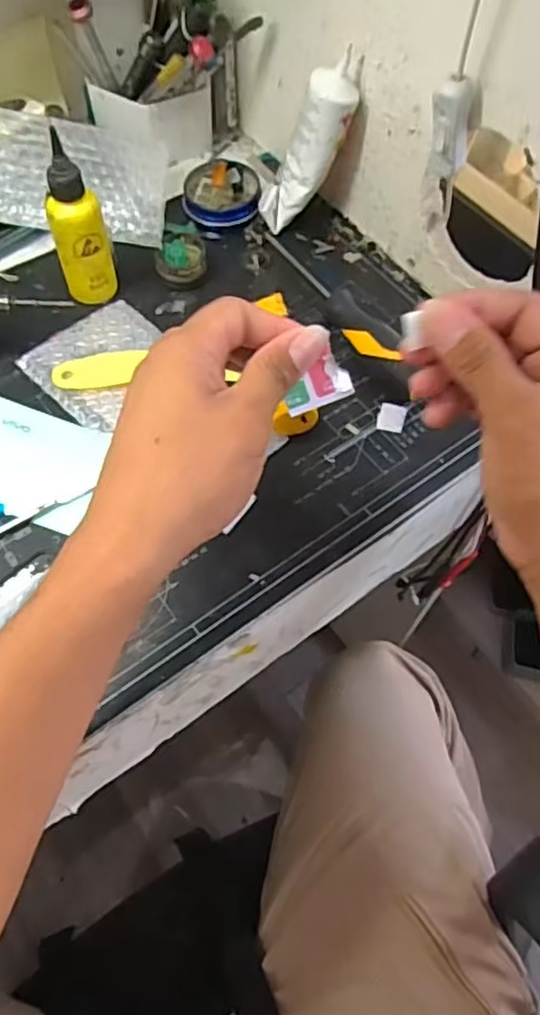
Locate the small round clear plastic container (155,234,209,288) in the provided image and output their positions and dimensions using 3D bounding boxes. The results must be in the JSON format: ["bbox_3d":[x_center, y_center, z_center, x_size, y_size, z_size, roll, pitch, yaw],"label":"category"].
[{"bbox_3d":[-0.064,-0.187,0.489,0.033,0.017,0.040,19,63,7],"label":"small round clear plastic container"}]

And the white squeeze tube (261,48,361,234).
[{"bbox_3d":[0.027,-0.262,0.473,0.035,0.123,0.029,1,60,-26],"label":"white squeeze tube"}]

